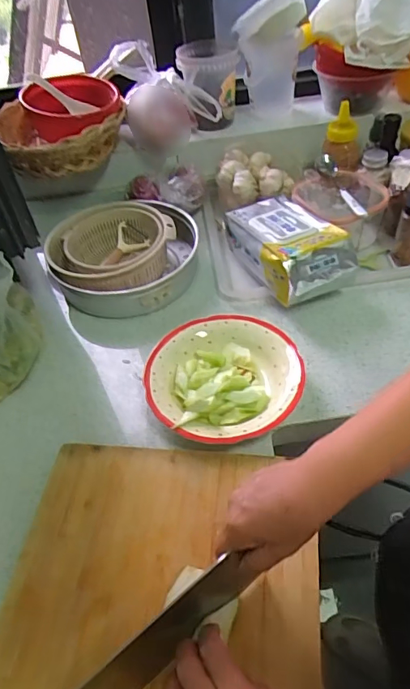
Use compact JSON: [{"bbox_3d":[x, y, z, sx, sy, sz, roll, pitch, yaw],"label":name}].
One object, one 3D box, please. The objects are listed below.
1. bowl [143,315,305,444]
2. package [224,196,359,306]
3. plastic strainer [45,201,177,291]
[{"bbox_3d":[0.024,0.046,0.630,0.196,0.053,0.196,-3,50,4],"label":"bowl"},{"bbox_3d":[0.128,-0.158,0.760,0.119,0.103,0.233,-22,51,-12],"label":"package"},{"bbox_3d":[-0.153,-0.154,0.799,0.213,0.071,0.195,-39,57,-24],"label":"plastic strainer"}]

